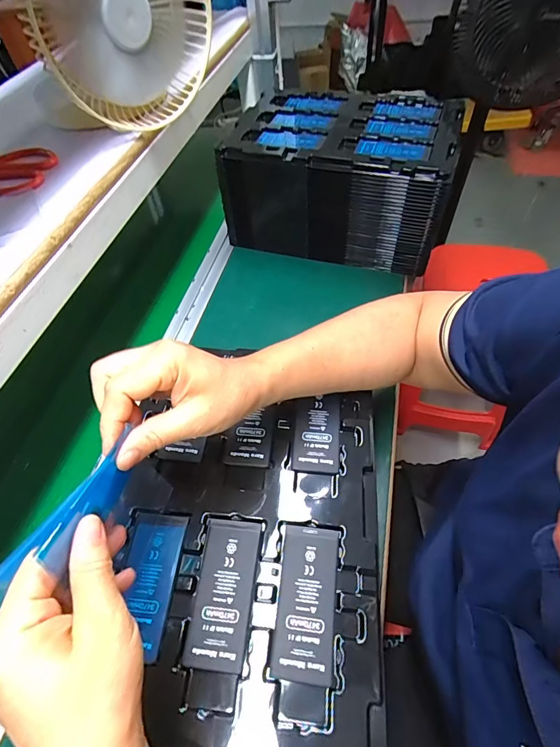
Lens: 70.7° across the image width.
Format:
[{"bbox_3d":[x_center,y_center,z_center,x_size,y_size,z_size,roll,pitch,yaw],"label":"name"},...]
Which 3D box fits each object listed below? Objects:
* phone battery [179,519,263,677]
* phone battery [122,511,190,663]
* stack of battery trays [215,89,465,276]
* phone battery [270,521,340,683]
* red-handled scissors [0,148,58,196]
[{"bbox_3d":[-0.042,0.163,0.301,0.045,0.004,0.099,3,54,8],"label":"phone battery"},{"bbox_3d":[-0.102,0.158,0.306,0.041,0.004,0.097,2,54,7],"label":"phone battery"},{"bbox_3d":[0.100,-0.322,0.667,0.340,0.180,0.214,13,56,15],"label":"stack of battery trays"},{"bbox_3d":[0.020,0.167,0.295,0.043,0.004,0.099,4,54,9],"label":"phone battery"},{"bbox_3d":[-0.313,-0.223,0.437,0.119,0.009,0.079,-2,53,4],"label":"red-handled scissors"}]

